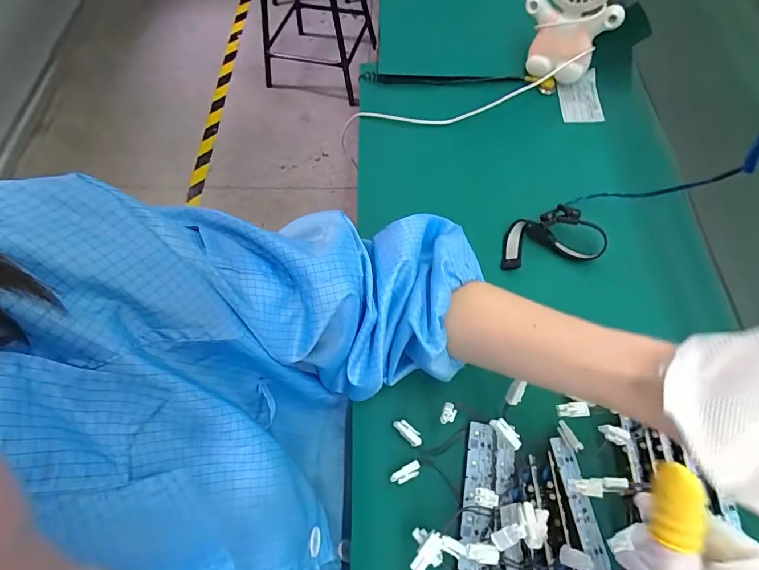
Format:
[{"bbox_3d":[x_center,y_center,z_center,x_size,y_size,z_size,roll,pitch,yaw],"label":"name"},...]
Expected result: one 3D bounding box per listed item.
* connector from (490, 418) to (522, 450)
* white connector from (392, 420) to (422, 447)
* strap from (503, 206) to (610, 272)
[{"bbox_3d":[0.093,0.106,0.299,0.010,0.004,0.027,-42,86,-18],"label":"connector"},{"bbox_3d":[0.024,0.124,0.349,0.028,0.006,0.011,43,70,-1],"label":"white connector"},{"bbox_3d":[0.177,-0.053,0.432,0.102,0.036,0.062,-6,64,-2],"label":"strap"}]

